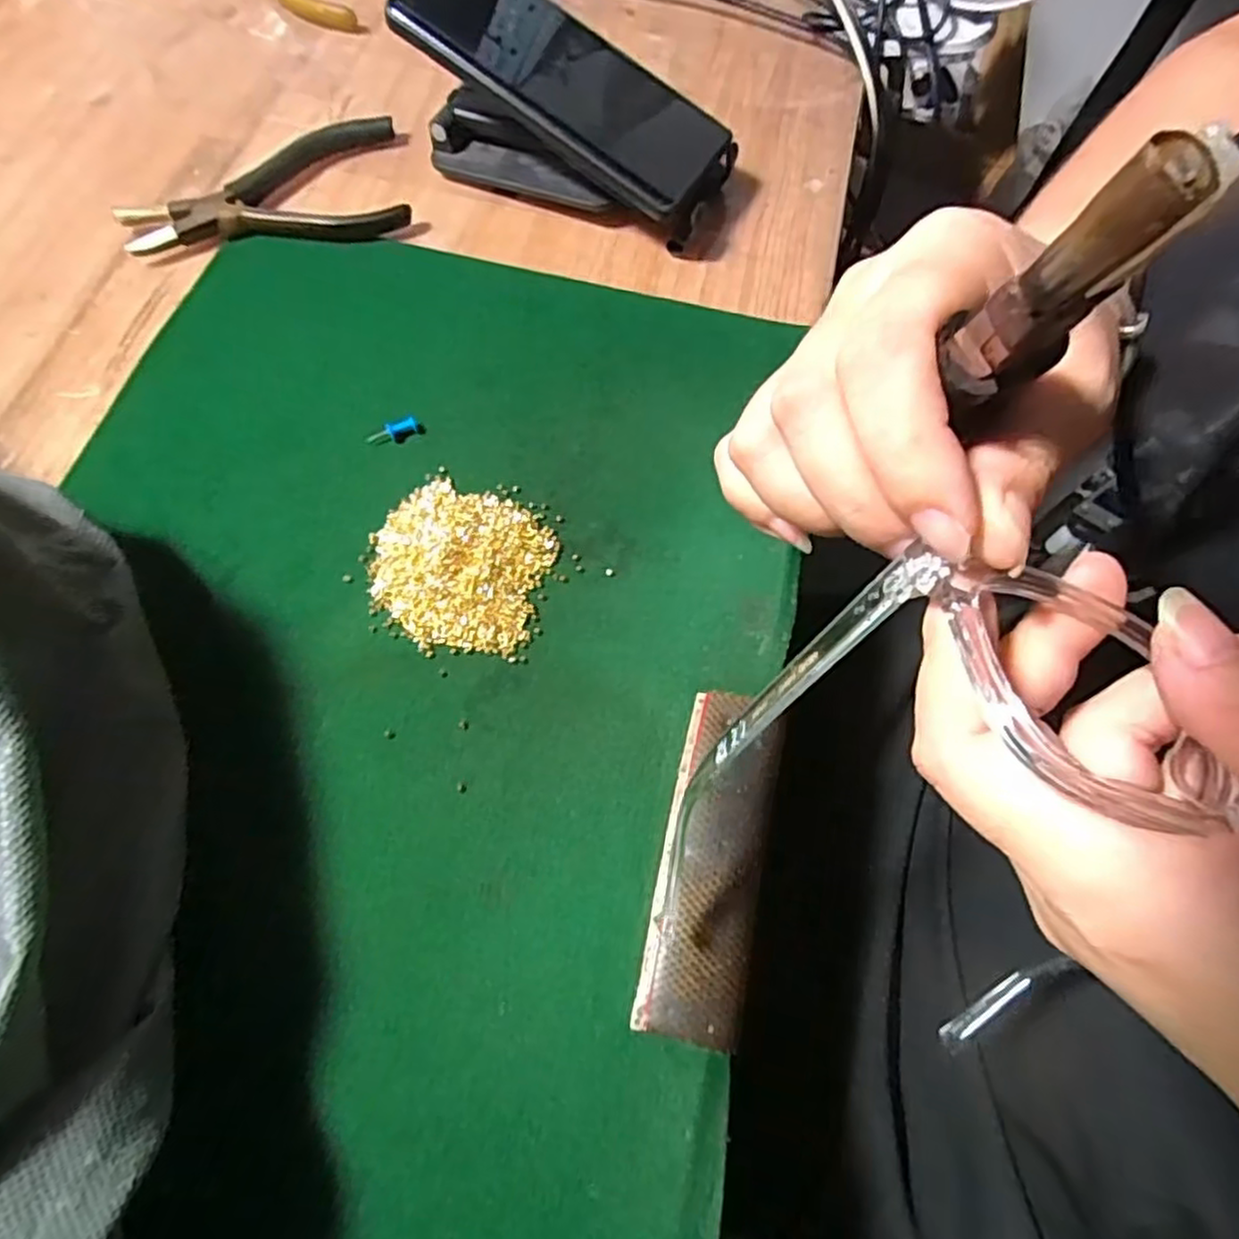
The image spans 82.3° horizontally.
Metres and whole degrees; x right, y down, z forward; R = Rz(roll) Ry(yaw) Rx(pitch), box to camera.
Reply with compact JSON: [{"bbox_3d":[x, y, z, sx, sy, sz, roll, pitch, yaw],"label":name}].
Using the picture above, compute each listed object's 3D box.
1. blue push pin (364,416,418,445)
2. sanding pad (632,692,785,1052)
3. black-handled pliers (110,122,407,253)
[{"bbox_3d":[-0.102,-0.085,0.318,0.023,0.007,0.007,-17,69,-9],"label":"blue push pin"},{"bbox_3d":[0.034,0.084,0.253,0.036,0.006,0.116,13,68,3],"label":"sanding pad"},{"bbox_3d":[-0.183,-0.225,0.369,0.137,0.014,0.079,-10,68,-6],"label":"black-handled pliers"}]

